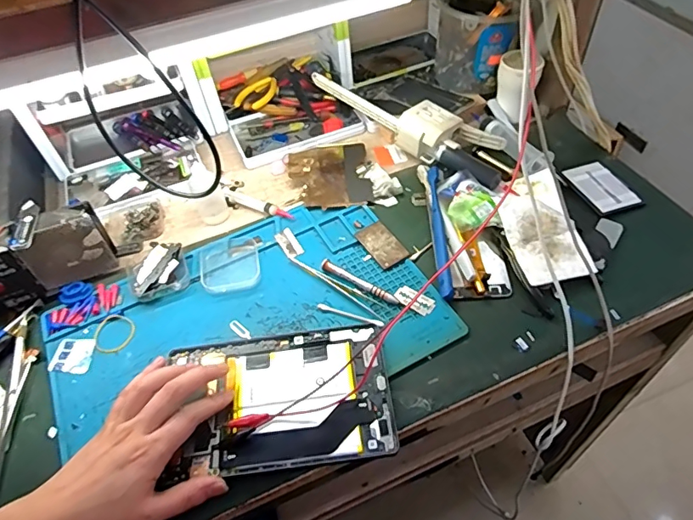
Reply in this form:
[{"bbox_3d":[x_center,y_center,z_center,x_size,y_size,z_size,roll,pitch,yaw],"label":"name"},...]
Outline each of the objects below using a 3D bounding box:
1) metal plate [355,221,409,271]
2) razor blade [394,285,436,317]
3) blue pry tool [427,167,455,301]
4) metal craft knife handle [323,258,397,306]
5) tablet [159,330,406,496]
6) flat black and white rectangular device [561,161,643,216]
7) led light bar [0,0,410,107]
[{"bbox_3d":[0.040,-0.017,0.554,0.036,0.004,0.060,-29,58,-15],"label":"metal plate"},{"bbox_3d":[0.071,0.041,0.507,0.042,0.005,0.023,28,59,24],"label":"razor blade"},{"bbox_3d":[0.102,-0.035,0.550,0.017,0.021,0.180,-1,51,4],"label":"blue pry tool"},{"bbox_3d":[0.013,0.023,0.518,0.093,0.011,0.011,24,57,23],"label":"metal craft knife handle"},{"bbox_3d":[-0.056,0.124,0.440,0.191,0.010,0.124,-6,50,0],"label":"tablet"},{"bbox_3d":[0.304,-0.085,0.585,0.066,0.009,0.081,-19,52,-11],"label":"flat black and white rectangular device"},{"bbox_3d":[-0.199,-0.161,0.406,0.555,0.028,0.016,-21,52,-12],"label":"led light bar"}]

